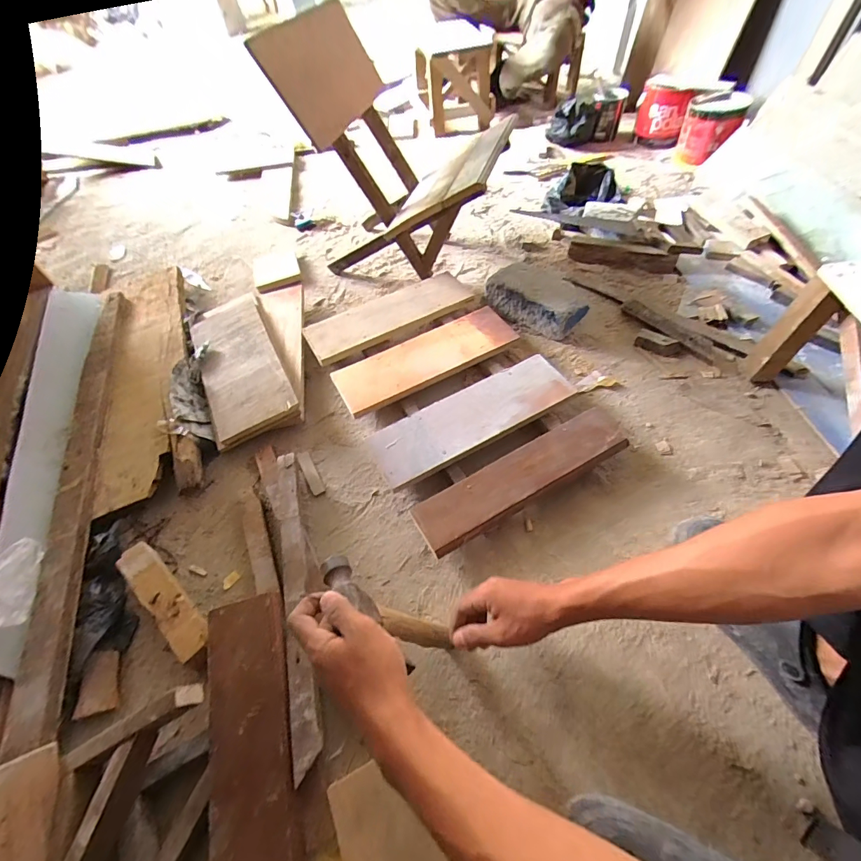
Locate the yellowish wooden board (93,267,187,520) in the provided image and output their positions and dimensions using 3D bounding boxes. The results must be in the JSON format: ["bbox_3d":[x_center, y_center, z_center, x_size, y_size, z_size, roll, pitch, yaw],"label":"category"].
[{"bbox_3d":[-0.565,-0.131,0.812,0.138,0.017,0.622,-19,57,-5],"label":"yellowish wooden board"}]

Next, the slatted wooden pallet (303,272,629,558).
[{"bbox_3d":[0.029,-0.084,0.747,0.349,0.055,0.537,-26,57,-15],"label":"slatted wooden pallet"}]

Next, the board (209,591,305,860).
[{"bbox_3d":[-0.187,0.365,0.432,0.085,0.015,0.353,-10,58,-14],"label":"board"}]

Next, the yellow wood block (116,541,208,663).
[{"bbox_3d":[-0.358,0.231,0.558,0.184,0.051,0.044,35,63,24],"label":"yellow wood block"}]

